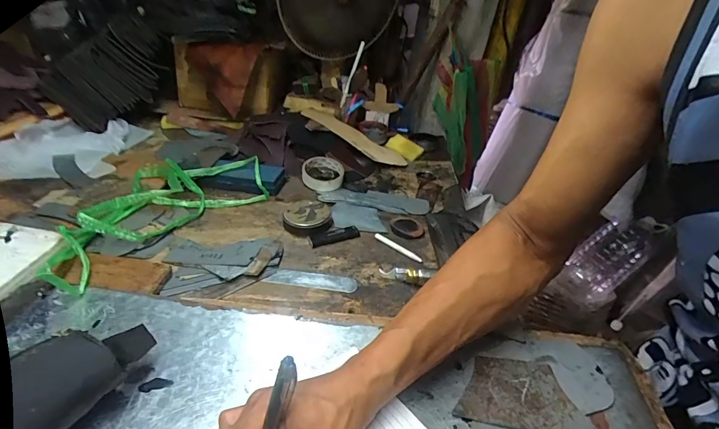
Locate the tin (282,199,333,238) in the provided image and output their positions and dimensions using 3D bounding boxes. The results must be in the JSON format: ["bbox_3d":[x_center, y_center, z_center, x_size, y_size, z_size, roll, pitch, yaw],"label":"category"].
[{"bbox_3d":[-0.085,0.005,0.606,0.077,0.031,0.073,3,32,-2],"label":"tin"}]

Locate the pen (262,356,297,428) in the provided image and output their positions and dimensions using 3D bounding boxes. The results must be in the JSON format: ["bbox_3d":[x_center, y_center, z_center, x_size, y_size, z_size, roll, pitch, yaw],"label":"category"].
[{"bbox_3d":[-0.062,0.157,0.239,0.010,0.134,0.015,15,1,17],"label":"pen"}]

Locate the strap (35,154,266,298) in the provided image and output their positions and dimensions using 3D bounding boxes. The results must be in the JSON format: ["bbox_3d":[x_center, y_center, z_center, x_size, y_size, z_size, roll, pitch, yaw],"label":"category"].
[{"bbox_3d":[-0.326,-0.031,0.597,0.243,0.046,0.375,22,36,27],"label":"strap"}]

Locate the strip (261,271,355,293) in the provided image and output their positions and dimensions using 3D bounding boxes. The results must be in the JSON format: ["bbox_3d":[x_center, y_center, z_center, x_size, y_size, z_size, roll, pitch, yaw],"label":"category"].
[{"bbox_3d":[-0.065,0.089,0.498,0.120,0.004,0.027,6,32,4],"label":"strip"}]

